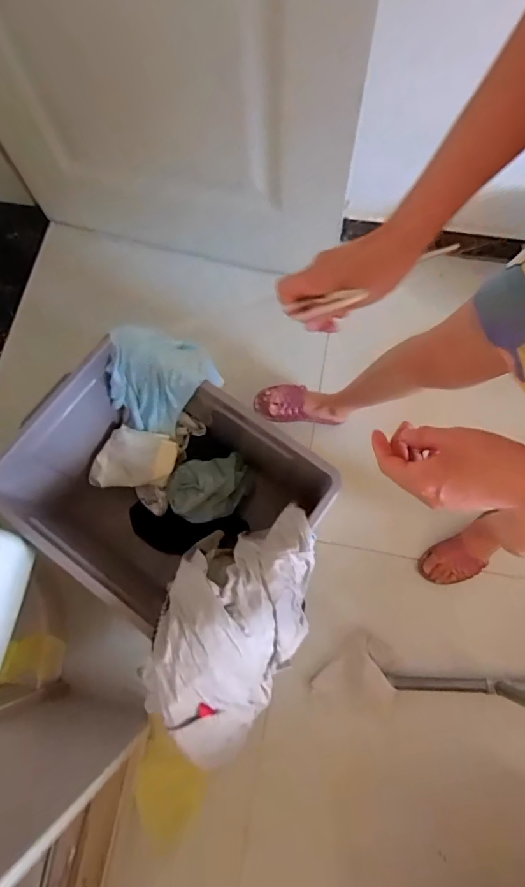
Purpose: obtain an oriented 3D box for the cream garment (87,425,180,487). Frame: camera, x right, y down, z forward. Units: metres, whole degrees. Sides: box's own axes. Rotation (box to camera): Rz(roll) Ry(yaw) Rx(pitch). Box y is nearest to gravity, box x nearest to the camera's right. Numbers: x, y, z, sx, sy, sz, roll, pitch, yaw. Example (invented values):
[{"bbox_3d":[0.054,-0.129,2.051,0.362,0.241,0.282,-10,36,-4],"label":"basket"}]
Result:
[{"bbox_3d":[-0.269,0.032,0.990,0.173,0.045,0.120,7,73,3],"label":"cream garment"}]

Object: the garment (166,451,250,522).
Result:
[{"bbox_3d":[-0.111,0.091,0.992,0.175,0.064,0.122,-12,73,-3],"label":"garment"}]

